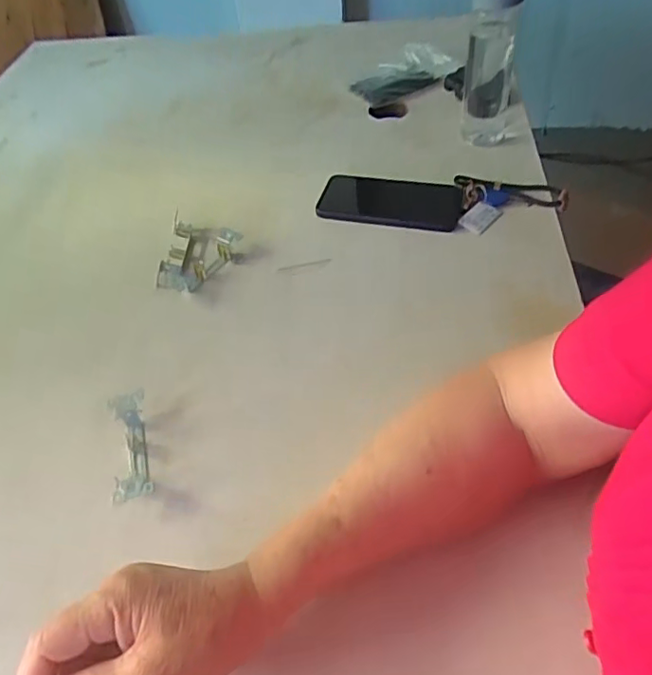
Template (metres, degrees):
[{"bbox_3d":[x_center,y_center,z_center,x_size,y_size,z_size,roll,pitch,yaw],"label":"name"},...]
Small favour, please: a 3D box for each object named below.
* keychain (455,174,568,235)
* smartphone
[{"bbox_3d":[0.217,-0.160,0.671,0.121,0.018,0.090,0,48,6],"label":"keychain"},{"bbox_3d":[0.077,-0.169,0.689,0.165,0.009,0.085,9,50,14],"label":"smartphone"}]

